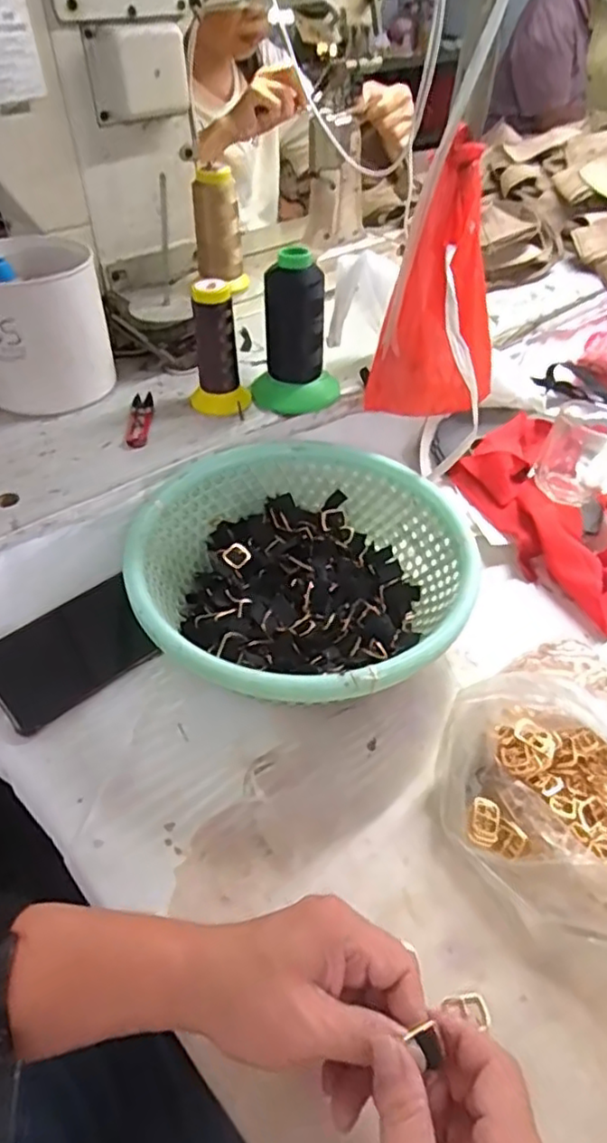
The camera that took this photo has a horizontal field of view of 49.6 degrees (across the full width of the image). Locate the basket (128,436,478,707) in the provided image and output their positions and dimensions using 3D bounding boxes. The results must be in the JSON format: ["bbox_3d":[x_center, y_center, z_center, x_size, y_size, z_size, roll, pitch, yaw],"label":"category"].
[{"bbox_3d":[0.001,0.005,0.528,0.245,0.076,0.259,0,46,-1],"label":"basket"}]

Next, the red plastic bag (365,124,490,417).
[{"bbox_3d":[0.125,-0.238,0.577,0.089,0.213,0.092,33,53,27],"label":"red plastic bag"}]

